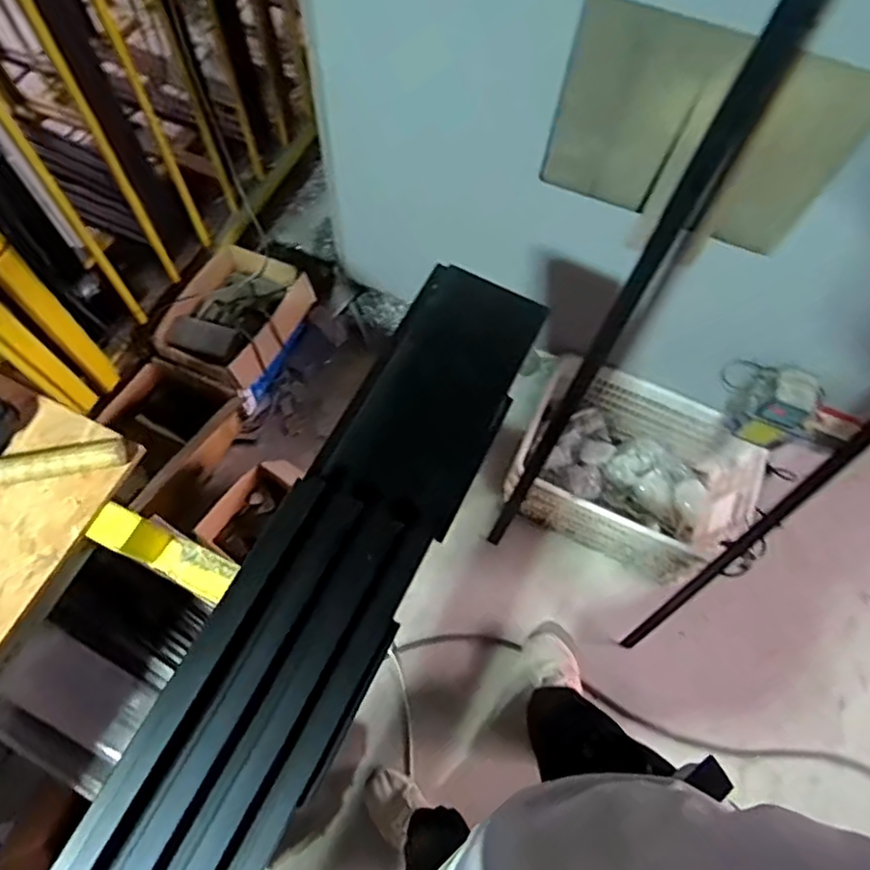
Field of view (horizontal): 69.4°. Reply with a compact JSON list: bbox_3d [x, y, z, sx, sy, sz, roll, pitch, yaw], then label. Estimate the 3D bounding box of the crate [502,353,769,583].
[{"bbox_3d":[0.469,0.102,1.536,0.518,0.315,0.336,24,68,7],"label":"crate"}]

